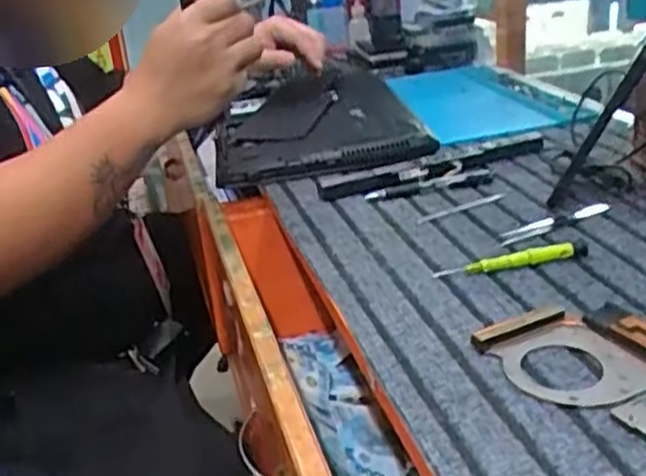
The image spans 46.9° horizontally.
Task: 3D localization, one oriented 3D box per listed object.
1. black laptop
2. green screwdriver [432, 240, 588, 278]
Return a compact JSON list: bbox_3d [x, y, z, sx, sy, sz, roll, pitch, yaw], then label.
[{"bbox_3d":[-0.024,-0.172,1.005,0.249,0.044,0.413,-10,25,-7],"label":"black laptop"},{"bbox_3d":[0.152,0.017,0.595,0.125,0.015,0.016,-9,25,-6],"label":"green screwdriver"}]

